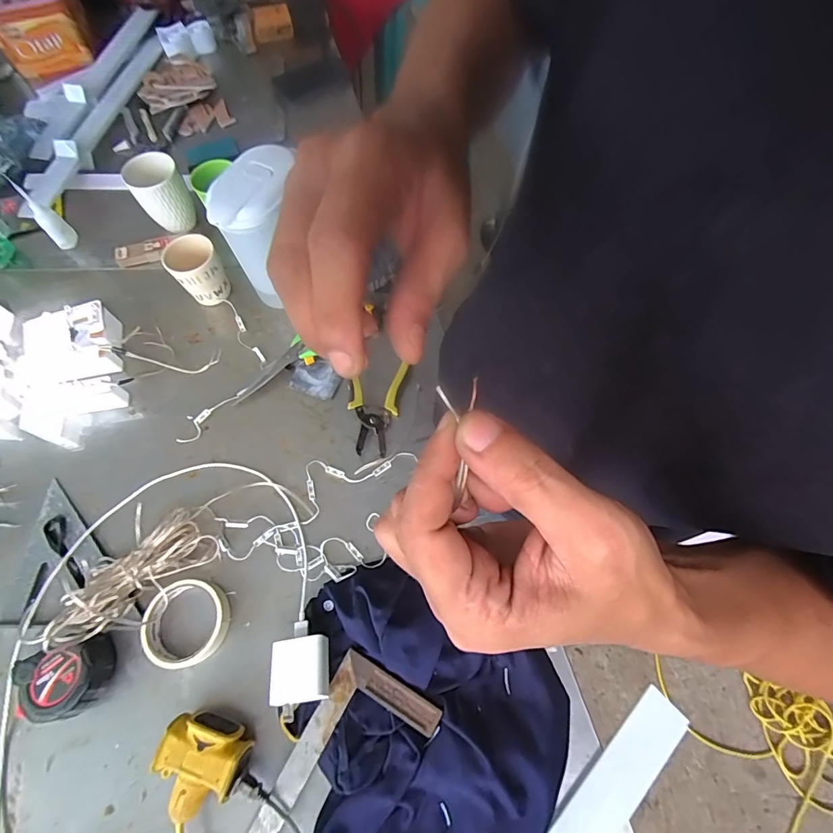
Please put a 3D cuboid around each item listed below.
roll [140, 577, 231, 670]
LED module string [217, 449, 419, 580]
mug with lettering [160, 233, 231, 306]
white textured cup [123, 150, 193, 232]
[{"bbox_3d":[-0.257,0.231,0.491,0.089,0.023,0.087,0,66,0],"label":"roll"},{"bbox_3d":[-0.121,0.125,0.542,0.233,0.013,0.146,-4,66,-2],"label":"LED module string"},{"bbox_3d":[-0.324,-0.213,0.653,0.072,0.087,0.064,-29,71,-12],"label":"mug with lettering"},{"bbox_3d":[-0.403,-0.354,0.689,0.075,0.087,0.074,-29,71,-12],"label":"white textured cup"}]

